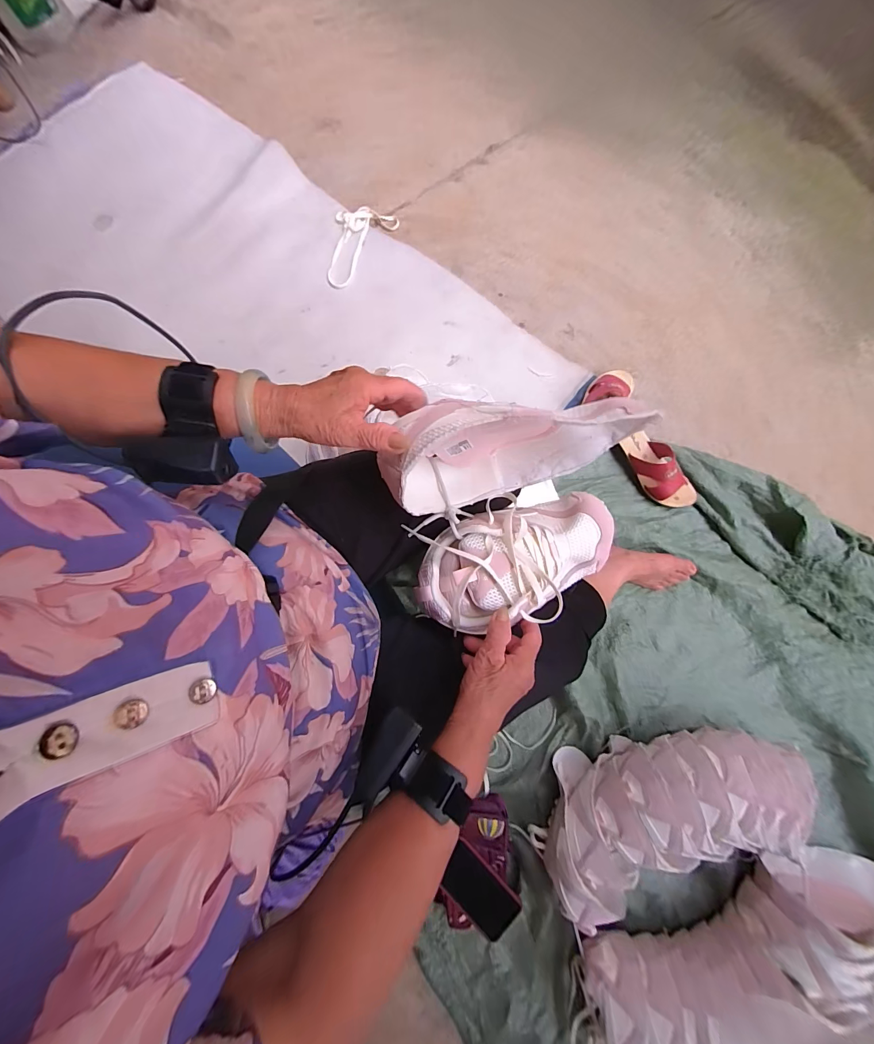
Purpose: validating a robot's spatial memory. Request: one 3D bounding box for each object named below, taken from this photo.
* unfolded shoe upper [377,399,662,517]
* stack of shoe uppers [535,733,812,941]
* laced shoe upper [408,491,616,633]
[{"bbox_3d":[0.069,-0.074,0.350,0.225,0.133,0.068,-17,81,-4],"label":"unfolded shoe upper"},{"bbox_3d":[0.387,0.483,0.640,0.446,0.154,0.198,-23,81,-1],"label":"stack of shoe uppers"},{"bbox_3d":[0.095,0.041,0.429,0.233,0.090,0.121,-18,80,-13],"label":"laced shoe upper"}]

